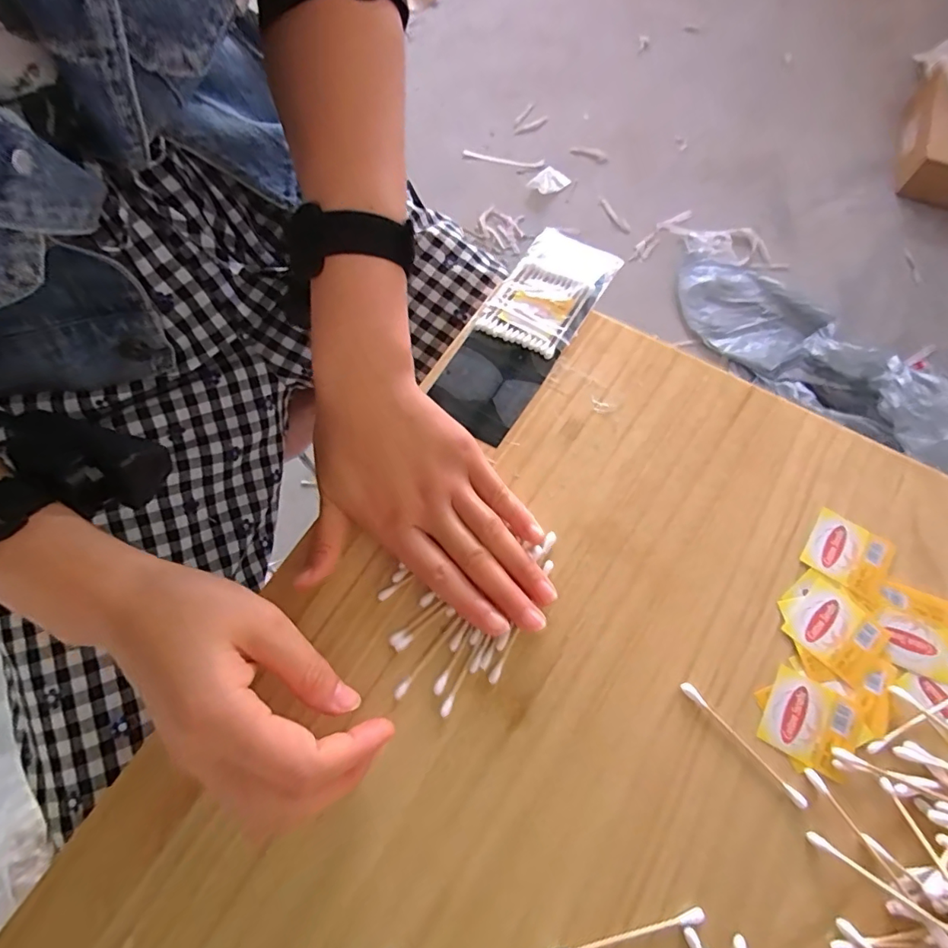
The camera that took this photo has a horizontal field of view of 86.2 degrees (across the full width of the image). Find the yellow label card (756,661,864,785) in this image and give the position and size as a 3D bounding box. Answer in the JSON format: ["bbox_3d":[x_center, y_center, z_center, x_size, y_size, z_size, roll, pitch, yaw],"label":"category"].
[{"bbox_3d":[0.166,0.123,0.250,0.040,0.004,0.039,31,72,15],"label":"yellow label card"}]

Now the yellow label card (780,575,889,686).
[{"bbox_3d":[0.190,0.081,0.266,0.039,0.004,0.041,-40,71,-13],"label":"yellow label card"}]

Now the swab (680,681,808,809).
[{"bbox_3d":[0.131,0.132,0.248,0.006,0.004,0.071,-40,71,-13],"label":"swab"}]

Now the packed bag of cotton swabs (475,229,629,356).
[{"bbox_3d":[0.055,-0.133,0.361,0.065,0.007,0.109,28,72,14],"label":"packed bag of cotton swabs"}]

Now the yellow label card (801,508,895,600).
[{"bbox_3d":[0.207,0.044,0.282,0.039,0.004,0.036,35,73,16],"label":"yellow label card"}]

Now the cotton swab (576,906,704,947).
[{"bbox_3d":[0.067,0.203,0.222,0.071,0.004,0.005,-15,67,-3],"label":"cotton swab"}]

